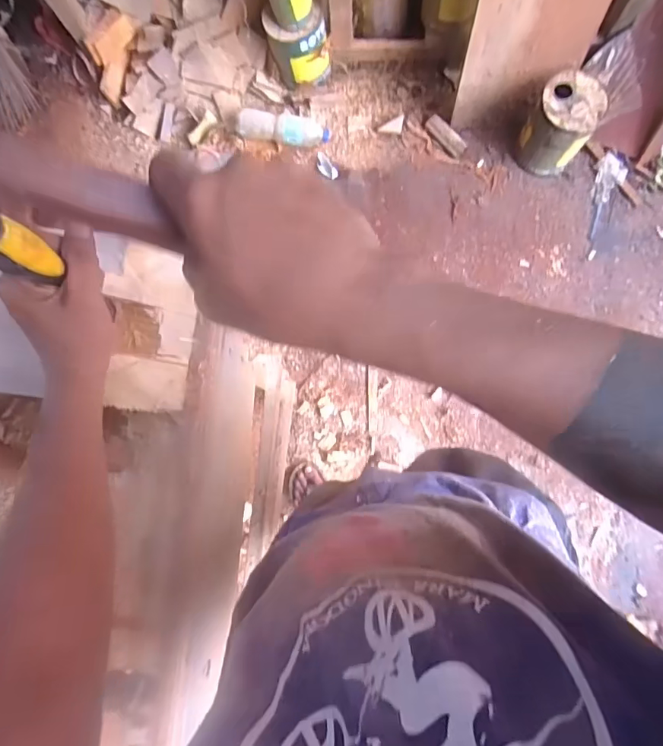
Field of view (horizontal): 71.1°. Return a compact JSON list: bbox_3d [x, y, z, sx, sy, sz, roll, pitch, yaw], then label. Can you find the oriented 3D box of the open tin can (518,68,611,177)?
[{"bbox_3d":[0.613,-0.665,1.256,0.163,0.211,0.160,0,82,2],"label":"open tin can"}]

